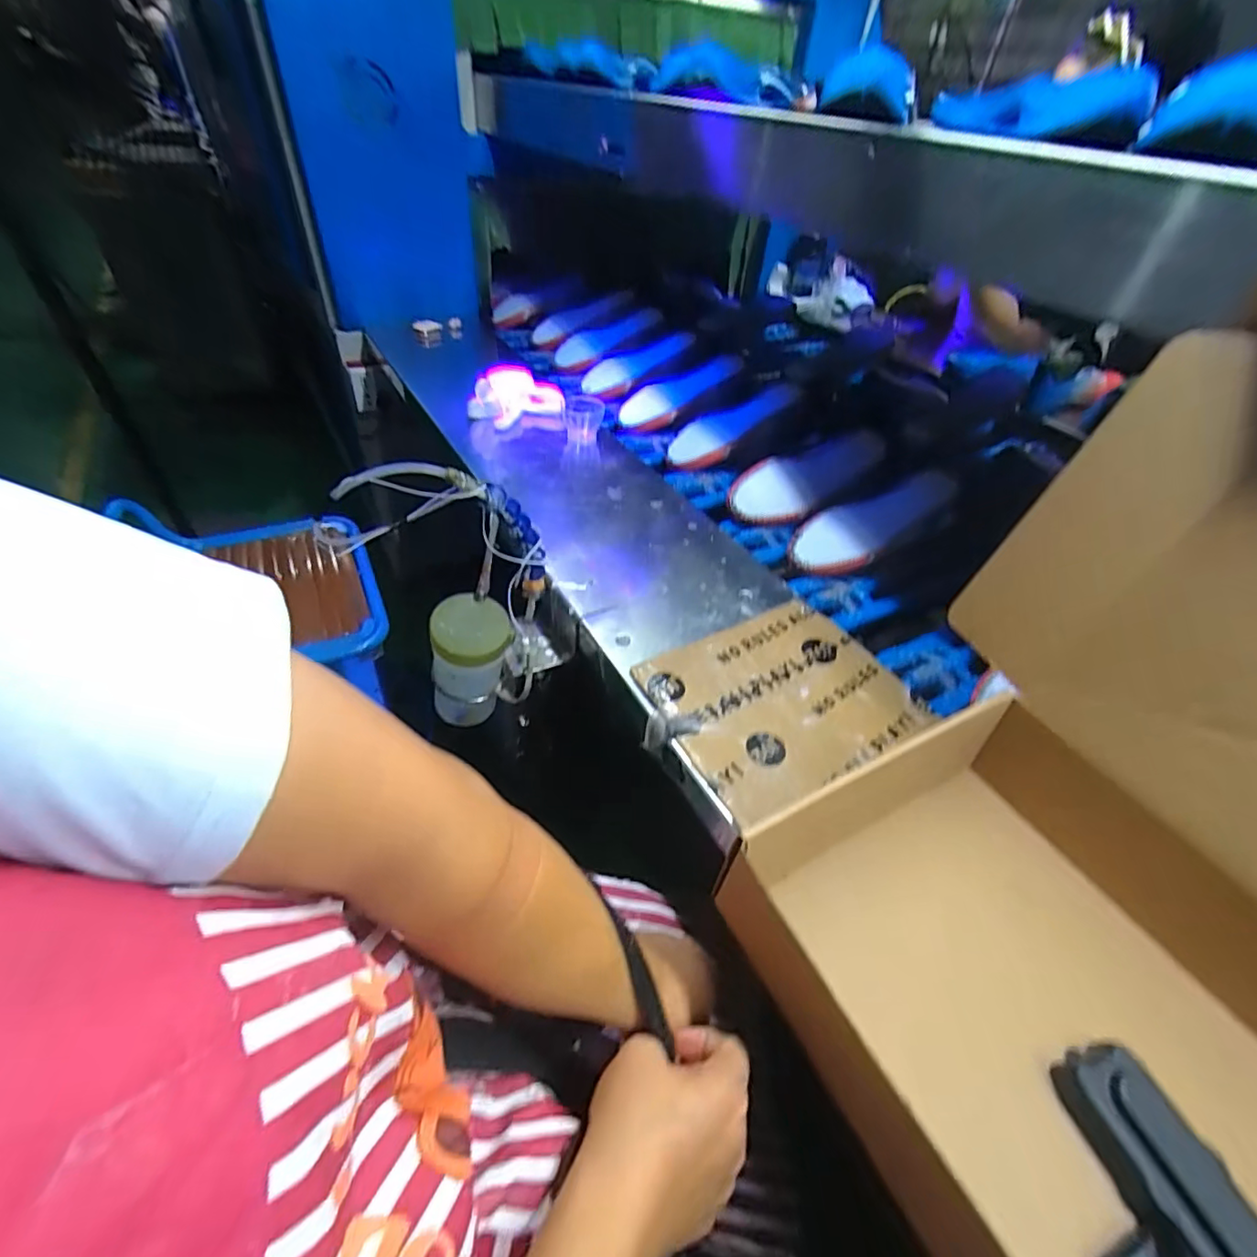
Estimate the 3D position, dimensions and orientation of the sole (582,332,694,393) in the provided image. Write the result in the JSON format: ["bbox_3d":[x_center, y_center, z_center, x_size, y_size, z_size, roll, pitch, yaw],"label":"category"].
[{"bbox_3d":[0.022,-0.501,1.062,0.235,0.028,0.080,-26,51,-4],"label":"sole"}]

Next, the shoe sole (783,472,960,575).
[{"bbox_3d":[0.304,-0.133,0.709,0.206,0.037,0.077,-26,48,6],"label":"shoe sole"}]

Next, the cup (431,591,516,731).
[{"bbox_3d":[-0.158,0.034,0.583,0.075,0.116,0.080,4,45,-4],"label":"cup"}]

